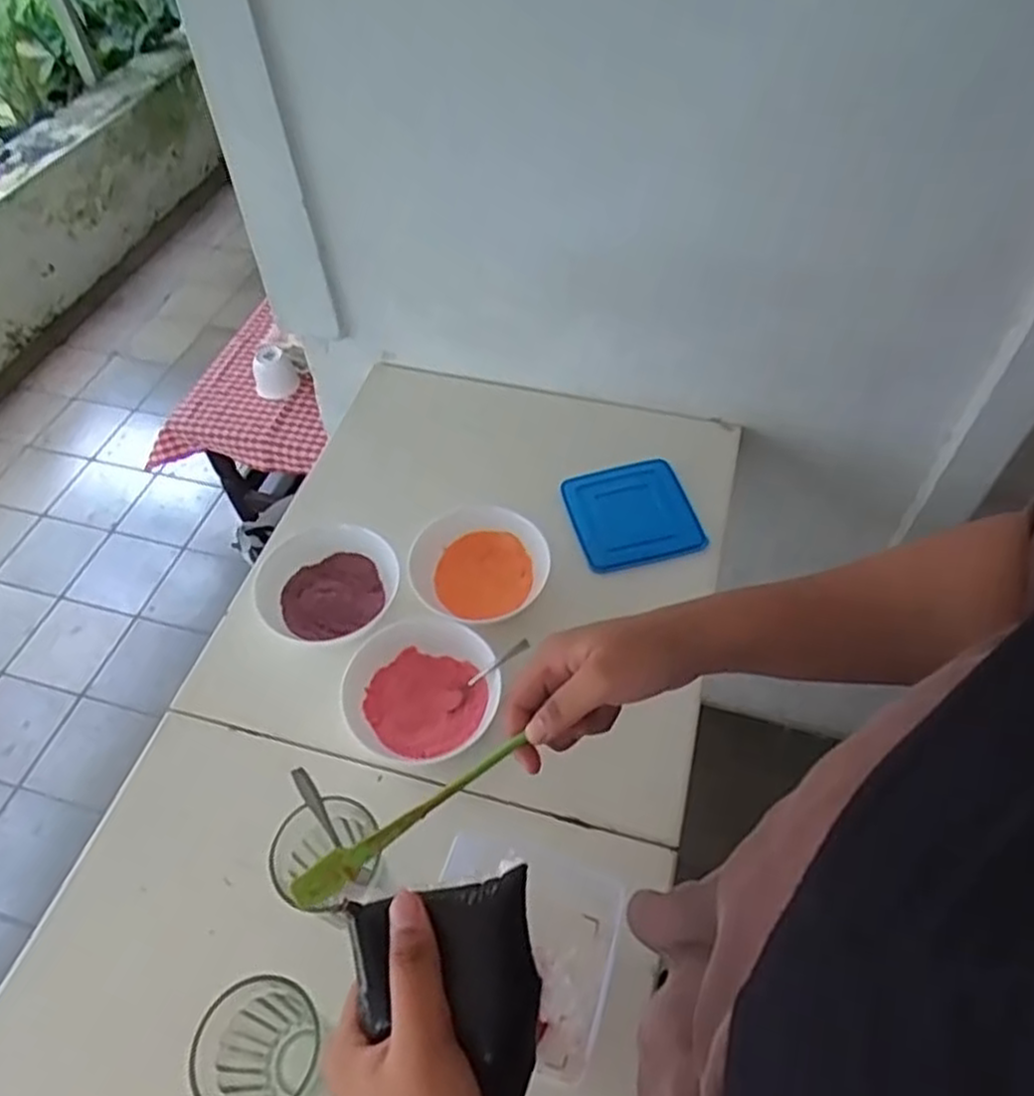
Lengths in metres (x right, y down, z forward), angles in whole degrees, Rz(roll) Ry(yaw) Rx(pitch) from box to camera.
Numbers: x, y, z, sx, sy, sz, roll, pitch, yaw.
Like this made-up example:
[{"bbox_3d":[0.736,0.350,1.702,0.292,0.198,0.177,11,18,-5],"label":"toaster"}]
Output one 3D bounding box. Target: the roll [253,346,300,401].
[{"bbox_3d":[-0.494,-0.355,1.534,0.089,0.076,0.074,-21,55,-15],"label":"roll"}]

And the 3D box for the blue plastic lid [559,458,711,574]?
[{"bbox_3d":[0.136,-0.038,0.879,0.141,0.016,0.135,-11,53,-8],"label":"blue plastic lid"}]

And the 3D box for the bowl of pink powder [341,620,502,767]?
[{"bbox_3d":[-0.091,0.140,0.726,0.145,0.053,0.132,0,52,1],"label":"bowl of pink powder"}]

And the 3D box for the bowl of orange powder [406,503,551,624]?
[{"bbox_3d":[-0.040,0.027,0.819,0.146,0.063,0.143,0,52,1],"label":"bowl of orange powder"}]

